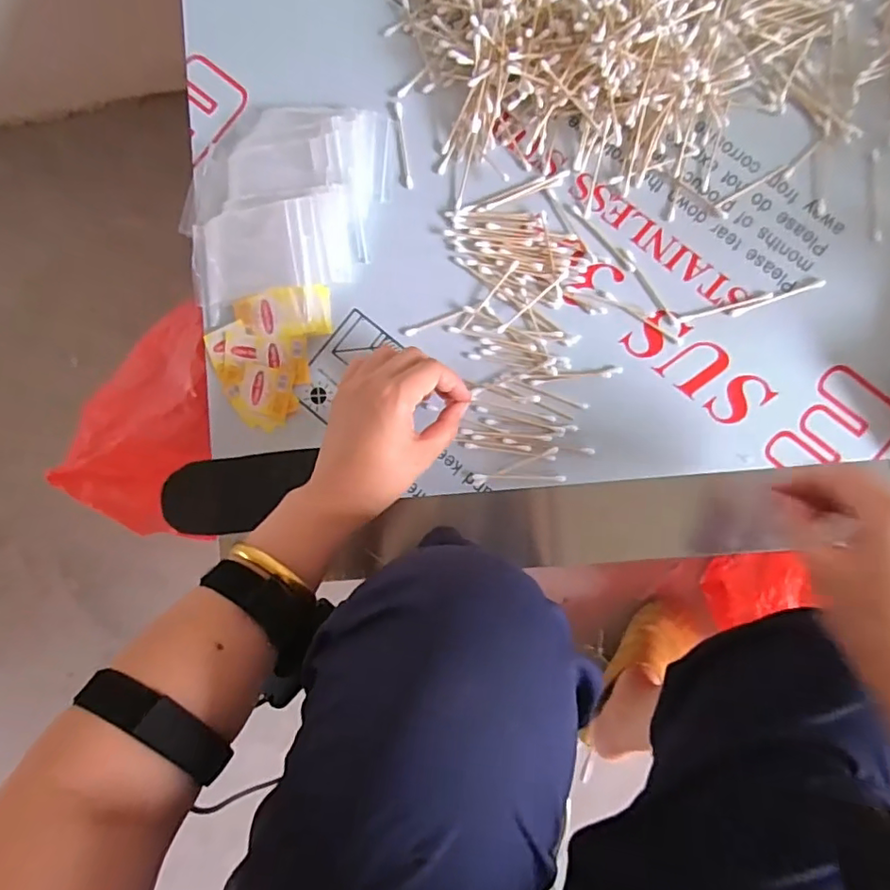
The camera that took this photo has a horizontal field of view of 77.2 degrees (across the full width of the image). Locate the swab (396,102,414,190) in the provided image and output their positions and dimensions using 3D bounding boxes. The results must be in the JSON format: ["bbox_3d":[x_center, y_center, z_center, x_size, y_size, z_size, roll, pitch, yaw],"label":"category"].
[{"bbox_3d":[-0.034,-0.252,0.468,0.006,0.004,0.075,-8,88,5],"label":"swab"}]

